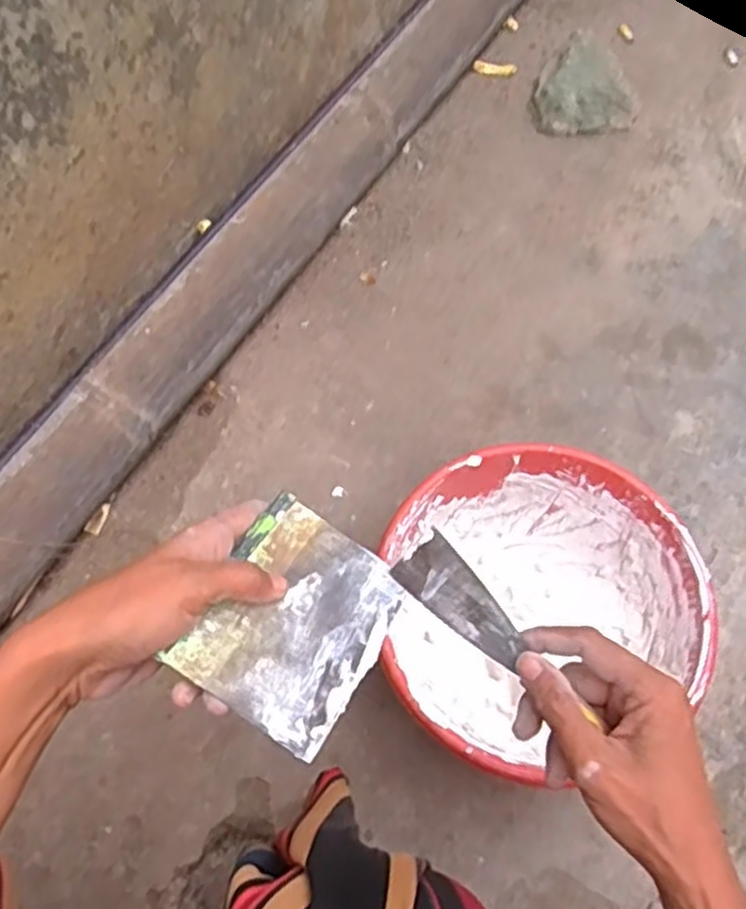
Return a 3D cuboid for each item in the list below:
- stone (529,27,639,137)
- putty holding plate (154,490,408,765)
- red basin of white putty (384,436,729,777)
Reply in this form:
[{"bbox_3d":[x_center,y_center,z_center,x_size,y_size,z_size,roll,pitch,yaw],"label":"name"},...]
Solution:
[{"bbox_3d":[0.258,-0.441,0.895,0.119,0.052,0.119,0,66,0],"label":"stone"},{"bbox_3d":[-0.038,0.080,0.375,0.088,0.004,0.116,34,45,5],"label":"putty holding plate"},{"bbox_3d":[0.129,0.126,0.622,0.255,0.097,0.249,0,66,0],"label":"red basin of white putty"}]

